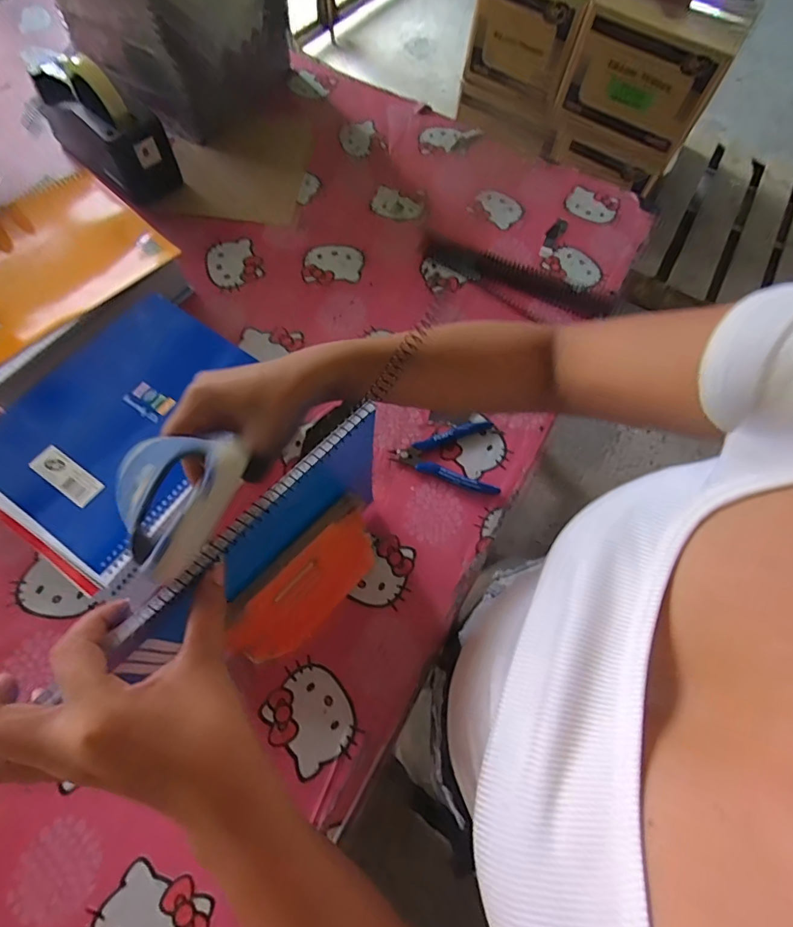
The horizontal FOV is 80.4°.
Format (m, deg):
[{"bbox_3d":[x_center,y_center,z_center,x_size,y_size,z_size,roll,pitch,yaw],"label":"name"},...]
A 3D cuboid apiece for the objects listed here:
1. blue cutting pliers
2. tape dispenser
[{"bbox_3d":[0.052,-0.007,0.517,0.112,0.012,0.087,-2,66,-4],"label":"blue cutting pliers"},{"bbox_3d":[-0.392,-0.455,0.625,0.201,0.124,0.087,42,70,14],"label":"tape dispenser"}]

